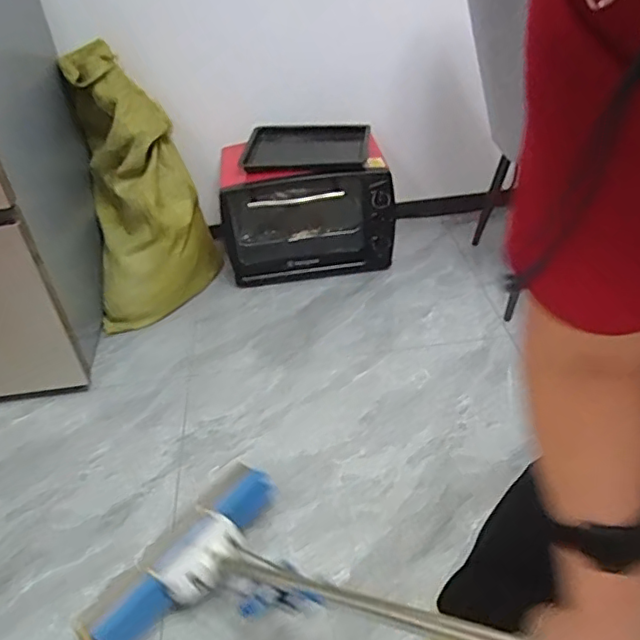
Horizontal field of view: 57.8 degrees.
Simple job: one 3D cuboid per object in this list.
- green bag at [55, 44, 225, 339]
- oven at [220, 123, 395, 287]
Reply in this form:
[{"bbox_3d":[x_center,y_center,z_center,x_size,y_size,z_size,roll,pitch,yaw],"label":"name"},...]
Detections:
[{"bbox_3d":[-0.495,-0.361,1.576,0.334,0.727,0.180,-14,12,-11],"label":"green bag"},{"bbox_3d":[-0.042,-0.342,1.713,0.482,0.355,0.311,-5,38,1],"label":"oven"}]

